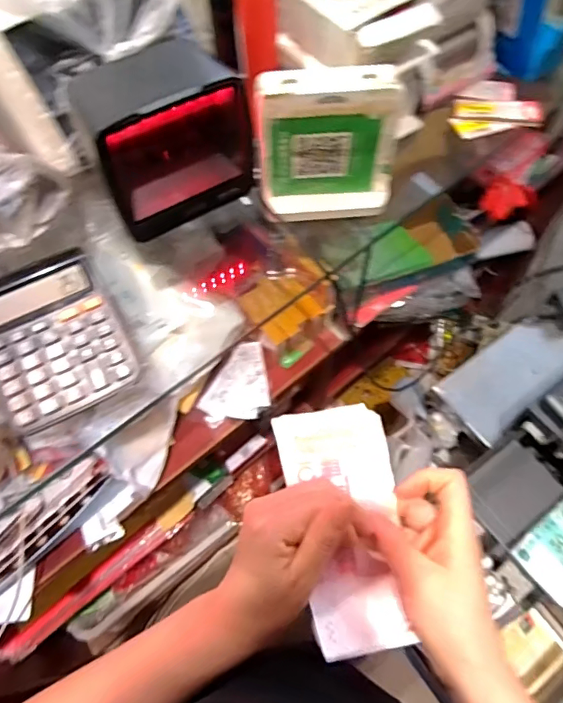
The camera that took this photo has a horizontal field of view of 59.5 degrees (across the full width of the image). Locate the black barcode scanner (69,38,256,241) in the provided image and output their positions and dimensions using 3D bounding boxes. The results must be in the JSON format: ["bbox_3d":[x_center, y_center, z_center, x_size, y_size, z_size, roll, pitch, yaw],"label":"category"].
[{"bbox_3d":[-0.105,-0.197,0.472,0.141,0.125,0.070,-30,65,-14],"label":"black barcode scanner"}]

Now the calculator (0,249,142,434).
[{"bbox_3d":[-0.208,-0.017,0.447,0.110,0.027,0.153,-29,65,-13],"label":"calculator"}]

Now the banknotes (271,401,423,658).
[{"bbox_3d":[0.041,0.117,0.347,0.081,0.028,0.162,-3,67,0],"label":"banknotes"}]

